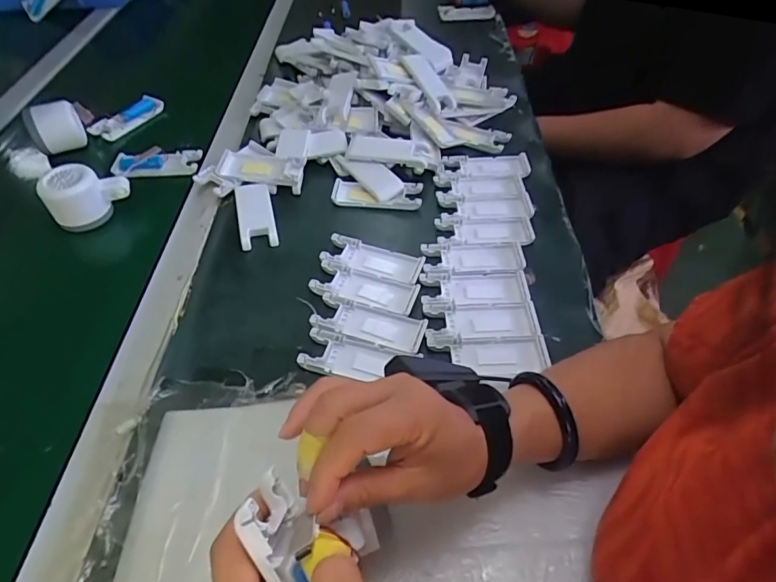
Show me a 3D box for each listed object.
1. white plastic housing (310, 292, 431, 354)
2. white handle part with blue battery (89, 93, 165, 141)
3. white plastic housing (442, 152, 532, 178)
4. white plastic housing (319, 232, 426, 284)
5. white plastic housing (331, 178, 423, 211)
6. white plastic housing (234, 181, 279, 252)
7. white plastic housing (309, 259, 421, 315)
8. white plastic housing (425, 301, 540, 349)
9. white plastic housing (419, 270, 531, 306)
[{"bbox_3d":[-0.017,0.029,0.462,0.103,0.007,0.040,13,51,12],"label":"white plastic housing"},{"bbox_3d":[-0.367,-0.245,0.690,0.036,0.021,0.101,27,55,22],"label":"white handle part with blue battery"},{"bbox_3d":[0.124,-0.157,0.612,0.108,0.011,0.044,-4,49,-2],"label":"white plastic housing"},{"bbox_3d":[-0.015,-0.033,0.513,0.103,0.013,0.037,14,51,12],"label":"white plastic housing"},{"bbox_3d":[-0.013,-0.116,0.585,0.106,0.013,0.038,4,49,4],"label":"white plastic housing"},{"bbox_3d":[-0.151,-0.088,0.557,0.040,0.014,0.100,-12,50,-10],"label":"white plastic housing"},{"bbox_3d":[-0.022,-0.005,0.491,0.105,0.008,0.041,14,51,12],"label":"white plastic housing"},{"bbox_3d":[0.087,0.031,0.457,0.104,0.007,0.040,-5,49,-3],"label":"white plastic housing"},{"bbox_3d":[0.085,-0.004,0.486,0.103,0.010,0.042,-2,49,-1],"label":"white plastic housing"}]

